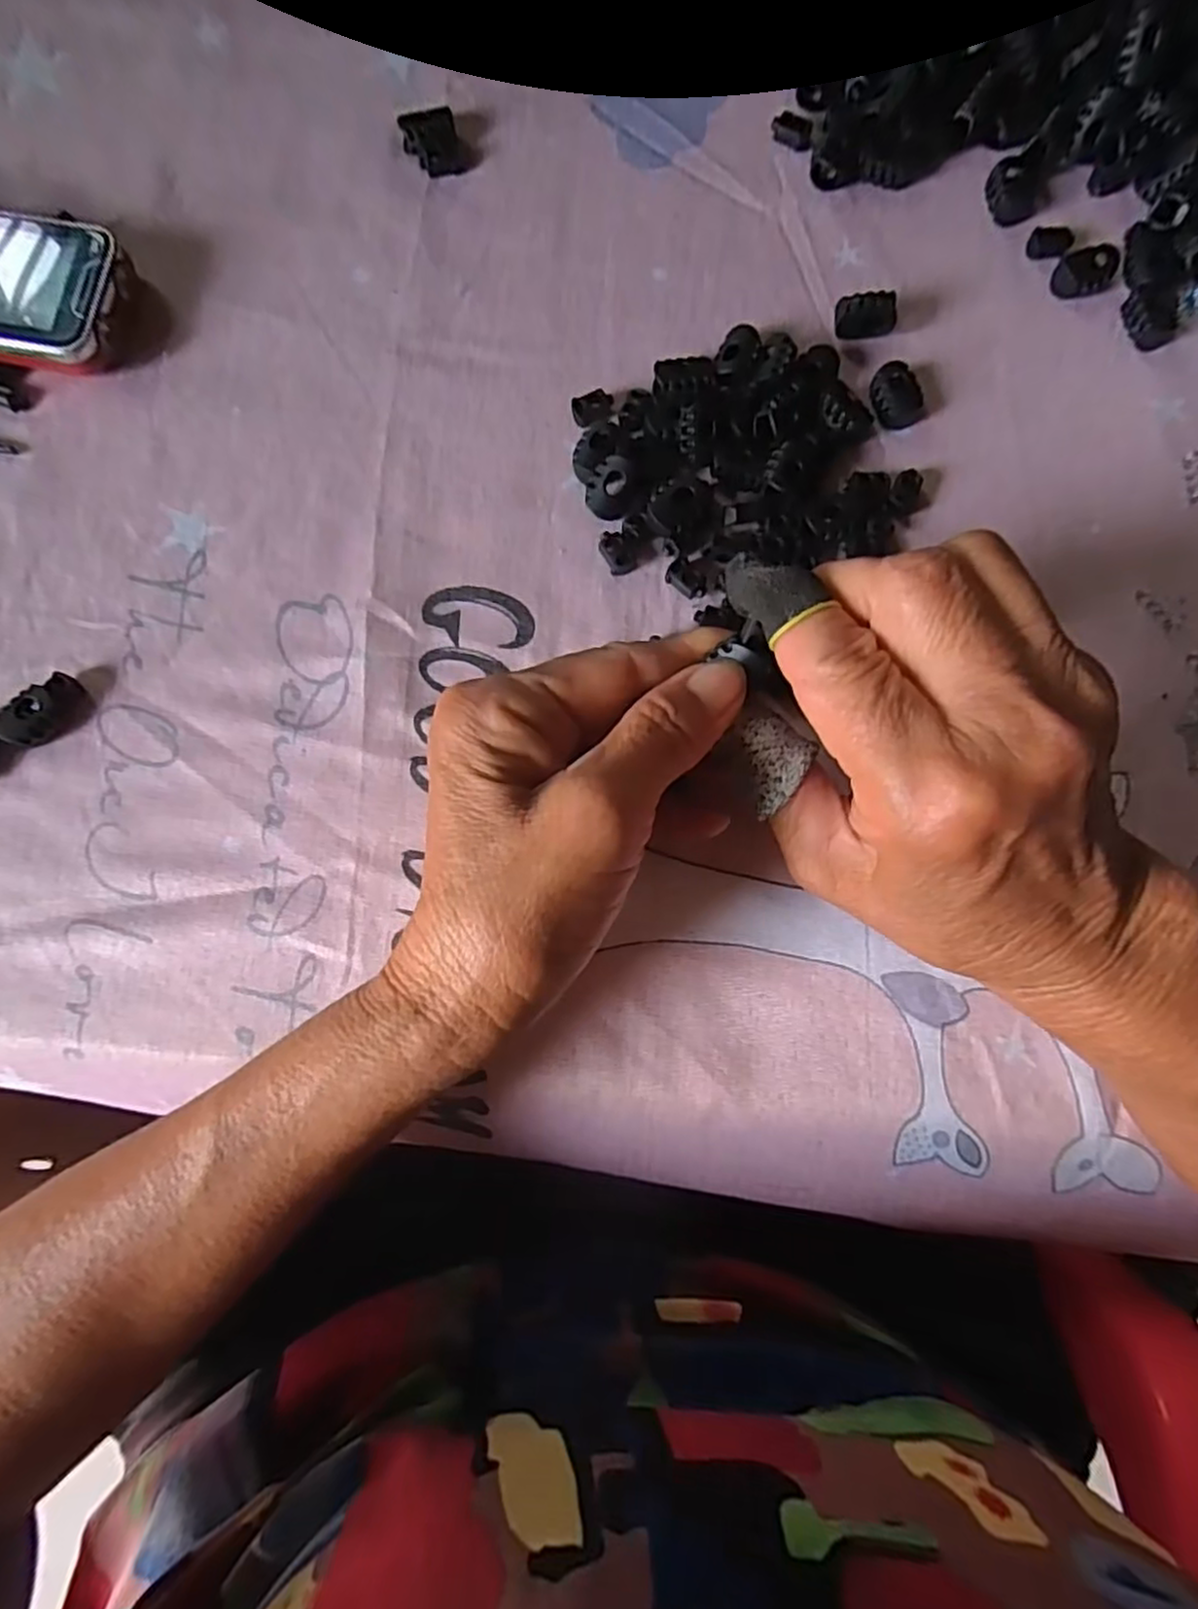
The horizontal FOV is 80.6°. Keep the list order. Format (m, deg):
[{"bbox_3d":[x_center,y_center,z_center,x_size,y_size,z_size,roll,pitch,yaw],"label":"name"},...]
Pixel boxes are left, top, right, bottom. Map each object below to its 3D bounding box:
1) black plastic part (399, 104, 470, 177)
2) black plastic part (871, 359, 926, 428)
[{"bbox_3d":[-0.066,-0.262,0.280,0.021,0.010,0.020,-17,82,-2],"label":"black plastic part"},{"bbox_3d":[0.111,-0.153,0.265,0.017,0.009,0.023,-17,82,-2],"label":"black plastic part"}]

